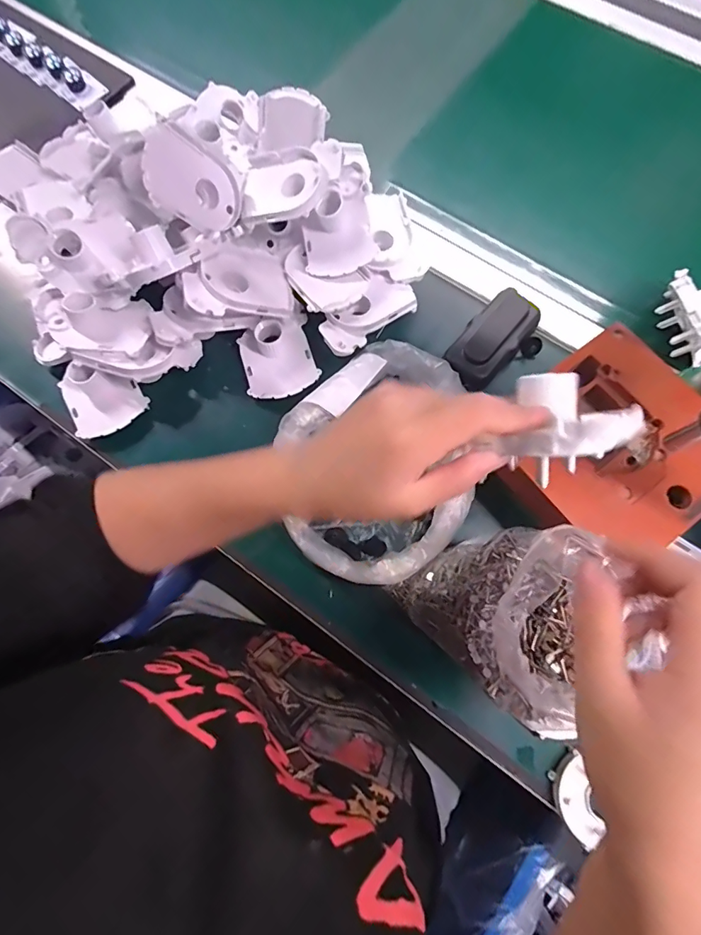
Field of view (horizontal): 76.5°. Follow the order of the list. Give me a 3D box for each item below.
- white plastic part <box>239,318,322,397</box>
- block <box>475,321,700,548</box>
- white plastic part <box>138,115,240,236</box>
[{"bbox_3d":[-0.070,-0.105,0.423,0.068,0.029,0.073,-13,75,-4],"label":"white plastic part"},{"bbox_3d":[0.215,-0.024,0.351,0.136,0.028,0.148,-37,78,-9],"label":"block"},{"bbox_3d":[-0.141,-0.255,0.400,0.013,0.088,0.061,42,111,38],"label":"white plastic part"}]

